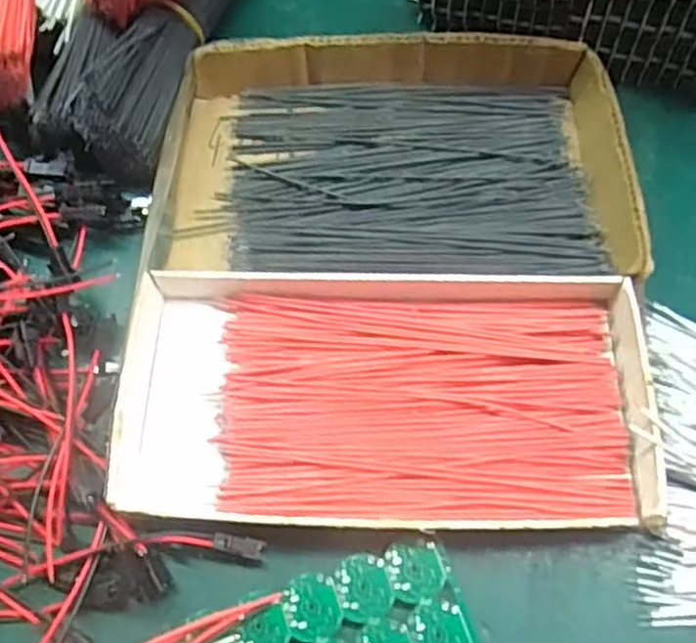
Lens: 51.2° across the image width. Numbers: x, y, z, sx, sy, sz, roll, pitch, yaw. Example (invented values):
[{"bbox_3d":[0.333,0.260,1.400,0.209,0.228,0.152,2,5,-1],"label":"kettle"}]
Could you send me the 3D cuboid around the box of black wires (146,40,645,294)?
[{"bbox_3d":[0.018,-0.070,0.307,0.190,0.023,0.112,0,65,2],"label":"box of black wires"}]

